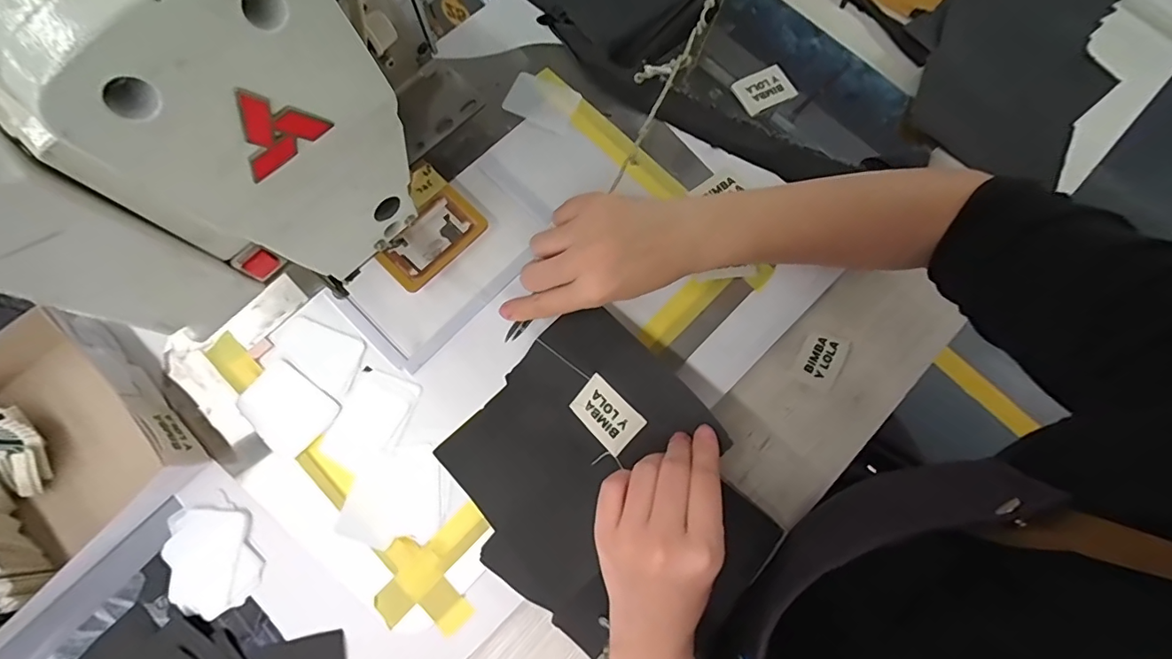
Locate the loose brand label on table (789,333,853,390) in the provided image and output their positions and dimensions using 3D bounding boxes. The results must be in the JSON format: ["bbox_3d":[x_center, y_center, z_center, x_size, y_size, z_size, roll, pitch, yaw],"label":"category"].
[{"bbox_3d":[0.189,0.022,0.399,0.034,0.004,0.043,32,88,6],"label":"loose brand label on table"}]

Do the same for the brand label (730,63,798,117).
[{"bbox_3d":[0.158,-0.212,0.438,0.047,0.006,0.037,-32,82,-1],"label":"brand label"}]

